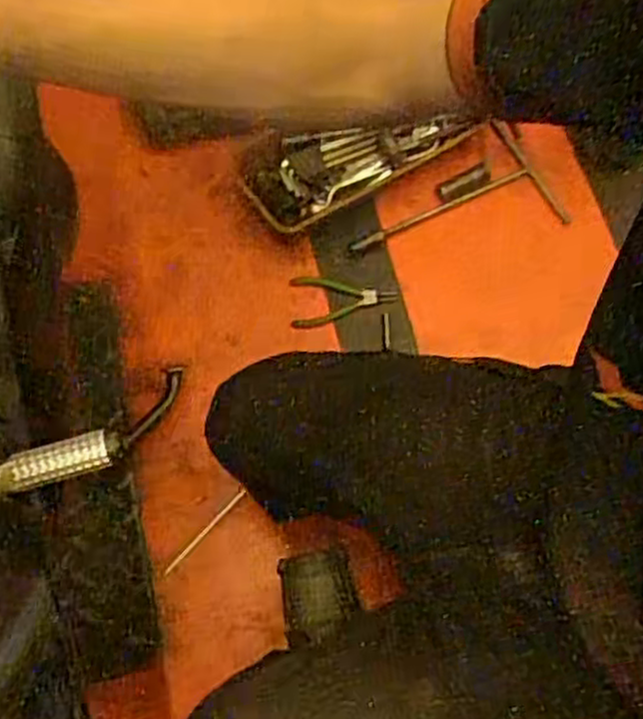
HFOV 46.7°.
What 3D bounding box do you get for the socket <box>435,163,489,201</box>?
[{"bbox_3d":[0.198,-0.247,1.046,0.076,0.017,0.022,-25,70,6],"label":"socket"}]

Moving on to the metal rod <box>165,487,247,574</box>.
[{"bbox_3d":[-0.140,0.206,0.901,0.008,0.008,0.134,41,75,16],"label":"metal rod"}]

